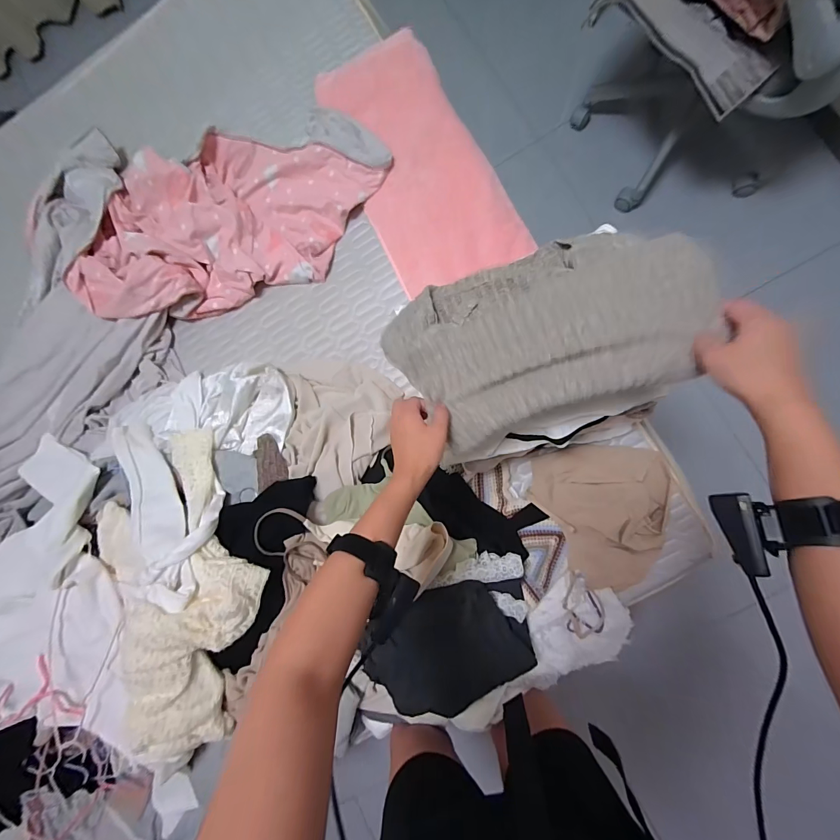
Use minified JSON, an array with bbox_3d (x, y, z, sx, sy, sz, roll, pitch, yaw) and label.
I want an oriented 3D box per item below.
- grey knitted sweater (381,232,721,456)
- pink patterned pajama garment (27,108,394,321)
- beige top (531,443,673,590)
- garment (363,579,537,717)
[{"bbox_3d":[0.136,-0.106,0.451,0.336,0.107,0.216,-19,84,6],"label":"grey knitted sweater"},{"bbox_3d":[-0.504,-0.451,0.837,0.868,0.093,0.418,-4,85,8],"label":"pink patterned pajama garment"},{"bbox_3d":[0.340,0.180,0.710,0.253,0.060,0.266,4,86,8],"label":"beige top"},{"bbox_3d":[0.055,0.386,0.643,0.296,0.075,0.194,-30,83,5],"label":"garment"}]

